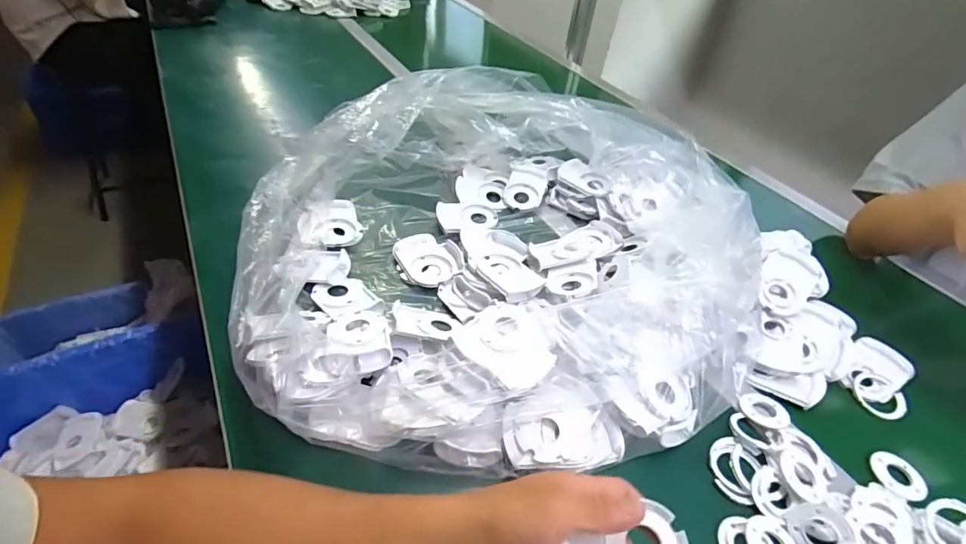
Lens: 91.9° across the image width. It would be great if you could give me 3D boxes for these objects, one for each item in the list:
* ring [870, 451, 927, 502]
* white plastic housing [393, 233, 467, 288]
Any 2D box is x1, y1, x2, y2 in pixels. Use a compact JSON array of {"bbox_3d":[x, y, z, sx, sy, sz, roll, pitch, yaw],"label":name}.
[{"bbox_3d":[0.385,0.189,0.433,0.038,0.008,0.043,4,42,-5],"label":"ring"},{"bbox_3d":[-0.066,-0.016,0.580,0.079,0.018,0.079,4,42,-4],"label":"white plastic housing"}]

